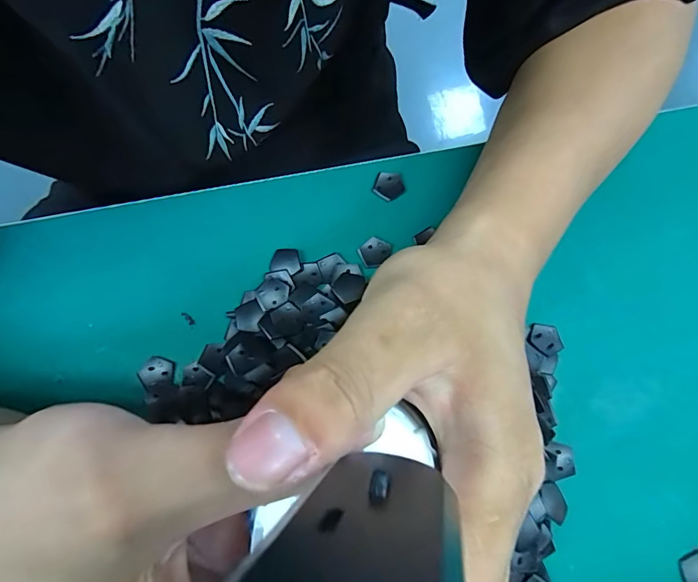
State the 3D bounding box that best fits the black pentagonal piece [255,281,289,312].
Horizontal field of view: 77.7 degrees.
[{"bbox_3d":[-0.044,0.002,0.249,0.019,0.005,0.015,-24,74,-5],"label":"black pentagonal piece"}]

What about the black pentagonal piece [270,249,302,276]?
[{"bbox_3d":[-0.037,-0.018,0.259,0.018,0.005,0.015,8,74,5],"label":"black pentagonal piece"}]

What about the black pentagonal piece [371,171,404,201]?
[{"bbox_3d":[0.025,-0.065,0.269,0.019,0.004,0.018,19,75,8],"label":"black pentagonal piece"}]

